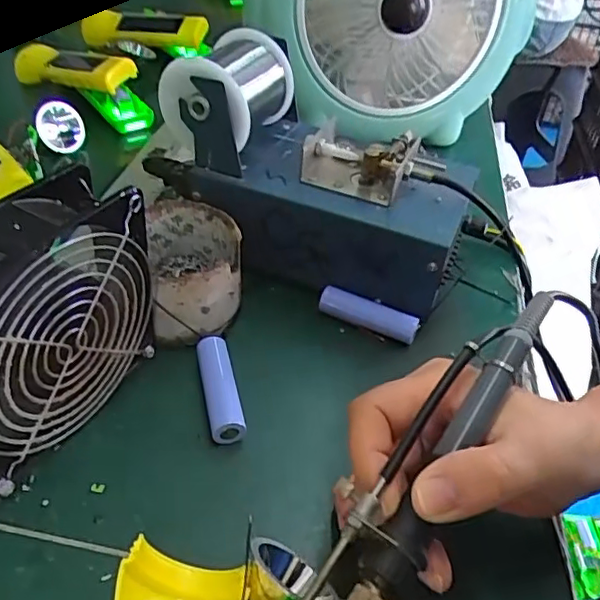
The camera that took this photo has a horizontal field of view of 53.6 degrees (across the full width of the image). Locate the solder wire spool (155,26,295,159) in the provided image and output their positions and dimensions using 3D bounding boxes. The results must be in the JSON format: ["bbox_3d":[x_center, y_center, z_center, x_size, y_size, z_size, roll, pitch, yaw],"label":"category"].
[{"bbox_3d":[-0.047,-0.137,0.388,0.063,0.060,0.082,19,42,13],"label":"solder wire spool"}]

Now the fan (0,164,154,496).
[{"bbox_3d":[-0.124,0.016,0.284,0.042,0.122,0.122,26,44,20],"label":"fan"}]

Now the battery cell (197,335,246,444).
[{"bbox_3d":[-0.045,0.050,0.336,0.016,0.020,0.067,-6,43,-15],"label":"battery cell"}]

